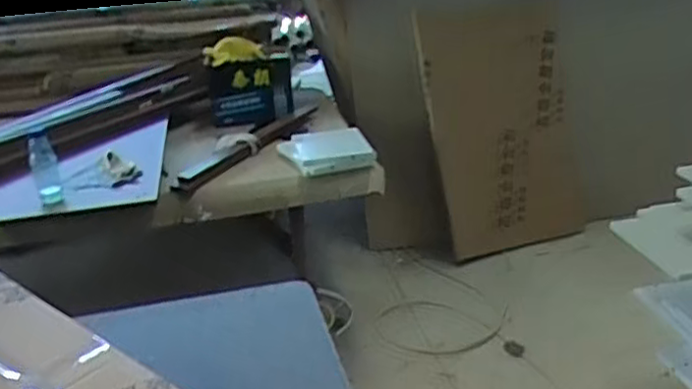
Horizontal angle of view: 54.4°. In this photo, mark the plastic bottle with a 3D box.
[{"bbox_3d":[-0.757,-0.058,1.708,0.070,0.198,0.059,-14,27,-23],"label":"plastic bottle"}]

